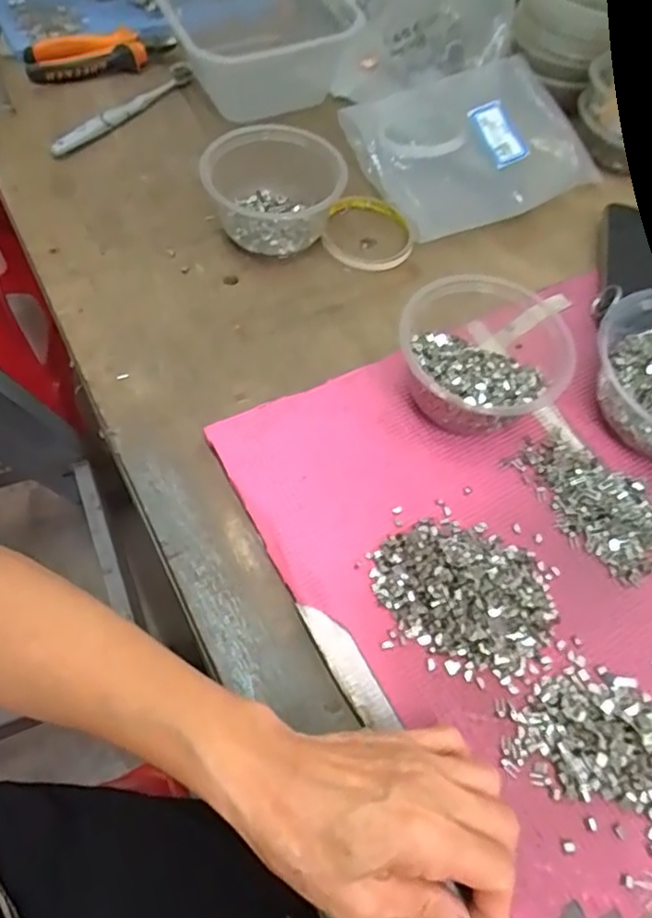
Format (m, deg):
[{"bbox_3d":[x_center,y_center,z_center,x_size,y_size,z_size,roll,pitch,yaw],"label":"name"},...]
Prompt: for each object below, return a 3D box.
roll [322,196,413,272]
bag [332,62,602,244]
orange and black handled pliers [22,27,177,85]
[{"bbox_3d":[0.038,-0.204,0.566,0.077,0.012,0.087,5,61,1],"label":"roll"},{"bbox_3d":[0.142,-0.301,0.609,0.223,0.039,0.160,-22,64,-17],"label":"bag"},{"bbox_3d":[-0.232,-0.421,0.658,0.149,0.028,0.045,-18,63,-11],"label":"orange and black handled pliers"}]

